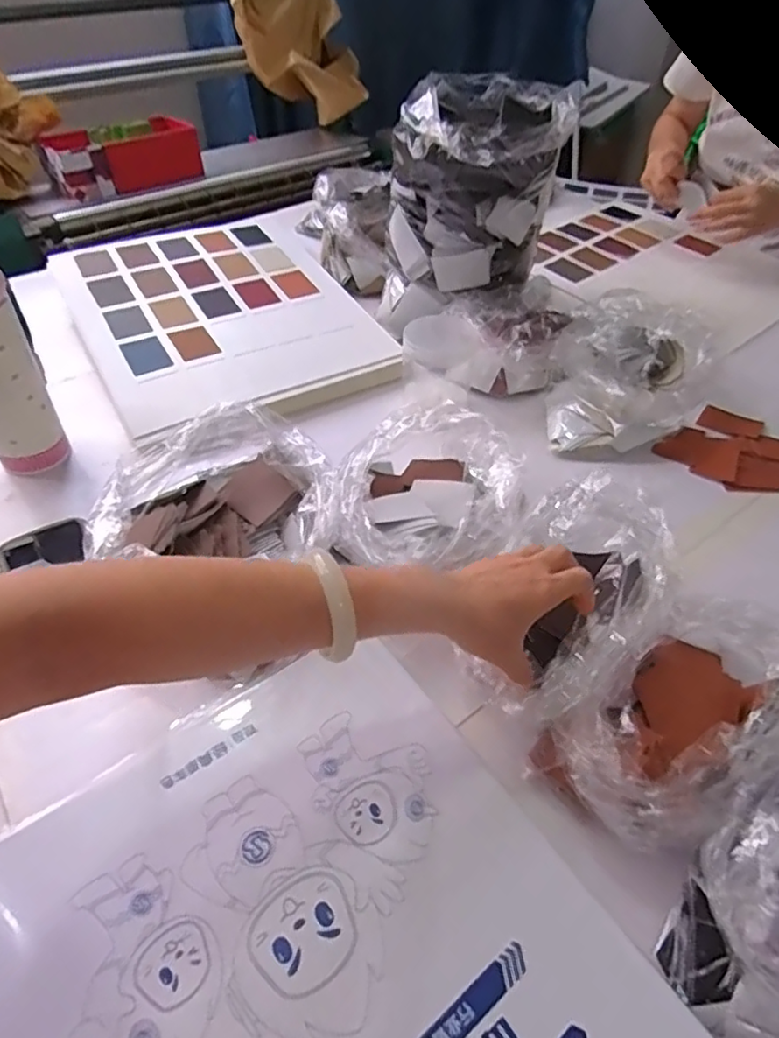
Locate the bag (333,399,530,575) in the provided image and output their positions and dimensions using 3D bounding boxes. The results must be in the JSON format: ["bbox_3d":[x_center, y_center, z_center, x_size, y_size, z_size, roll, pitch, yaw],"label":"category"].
[{"bbox_3d":[0.037,-0.021,0.567,0.175,0.072,0.207,12,49,10],"label":"bag"}]

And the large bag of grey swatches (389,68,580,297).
[{"bbox_3d":[0.104,-0.419,0.758,0.200,0.196,0.168,8,46,5],"label":"large bag of grey swatches"}]

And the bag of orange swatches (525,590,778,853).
[{"bbox_3d":[0.219,0.140,0.449,0.220,0.067,0.115,-30,55,-25],"label":"bag of orange swatches"}]

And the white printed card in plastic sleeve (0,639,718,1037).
[{"bbox_3d":[-0.015,0.275,0.328,0.300,0.010,0.403,-29,56,-27],"label":"white printed card in plastic sleeve"}]

